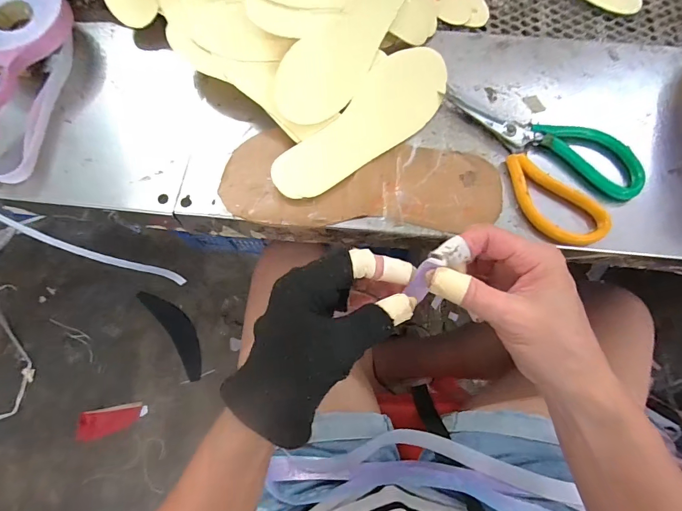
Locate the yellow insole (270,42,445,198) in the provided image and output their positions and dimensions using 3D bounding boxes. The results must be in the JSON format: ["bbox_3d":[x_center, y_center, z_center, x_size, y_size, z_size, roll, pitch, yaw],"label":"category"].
[{"bbox_3d":[0.026,-0.123,0.356,0.066,0.004,0.199,44,81,-2],"label":"yellow insole"}]

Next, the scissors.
[{"bbox_3d":[0.173,-0.096,0.341,0.180,0.015,0.102,43,77,13],"label":"scissors"}]

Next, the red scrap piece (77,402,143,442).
[{"bbox_3d":[-0.605,0.436,0.992,0.152,0.008,0.071,-8,74,-11],"label":"red scrap piece"}]

